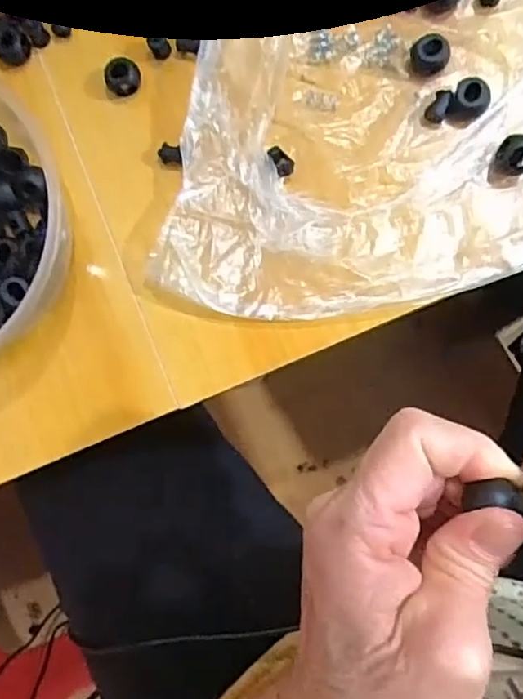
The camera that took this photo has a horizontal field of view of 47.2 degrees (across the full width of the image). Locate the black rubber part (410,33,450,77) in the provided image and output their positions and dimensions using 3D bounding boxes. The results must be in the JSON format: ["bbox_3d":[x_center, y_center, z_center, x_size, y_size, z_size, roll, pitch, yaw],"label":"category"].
[{"bbox_3d":[0.078,-0.136,0.278,0.017,0.013,0.014,24,88,6],"label":"black rubber part"}]

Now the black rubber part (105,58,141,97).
[{"bbox_3d":[-0.069,-0.136,0.300,0.015,0.011,0.017,36,90,6],"label":"black rubber part"}]

